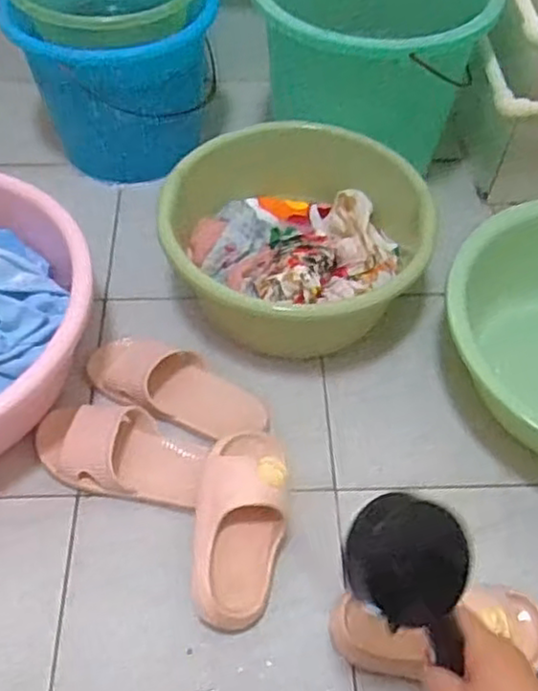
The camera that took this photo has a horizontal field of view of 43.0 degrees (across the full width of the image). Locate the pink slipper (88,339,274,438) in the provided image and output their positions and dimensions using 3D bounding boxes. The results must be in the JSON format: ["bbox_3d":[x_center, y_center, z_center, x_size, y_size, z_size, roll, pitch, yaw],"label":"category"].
[{"bbox_3d":[-0.116,0.050,0.861,0.236,0.058,0.105,30,58,19],"label":"pink slipper"}]

